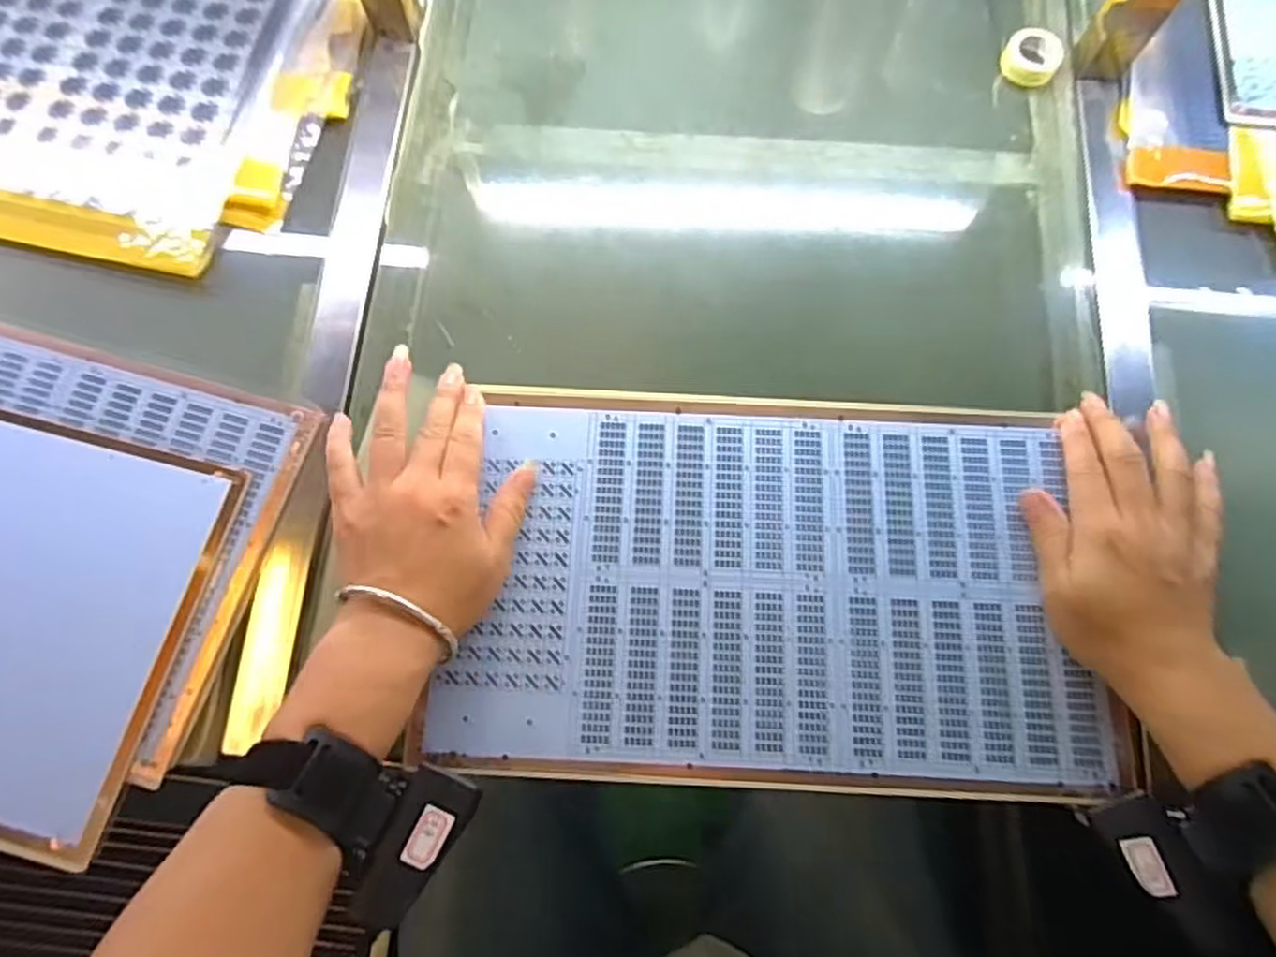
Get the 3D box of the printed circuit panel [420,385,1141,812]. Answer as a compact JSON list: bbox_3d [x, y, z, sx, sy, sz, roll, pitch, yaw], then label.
[{"bbox_3d":[0.080,0.059,0.421,0.355,0.008,0.219,3,76,0],"label":"printed circuit panel"}]

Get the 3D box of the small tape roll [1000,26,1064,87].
[{"bbox_3d":[0.285,-0.304,0.527,0.040,0.017,0.039,0,76,-1],"label":"small tape roll"}]

